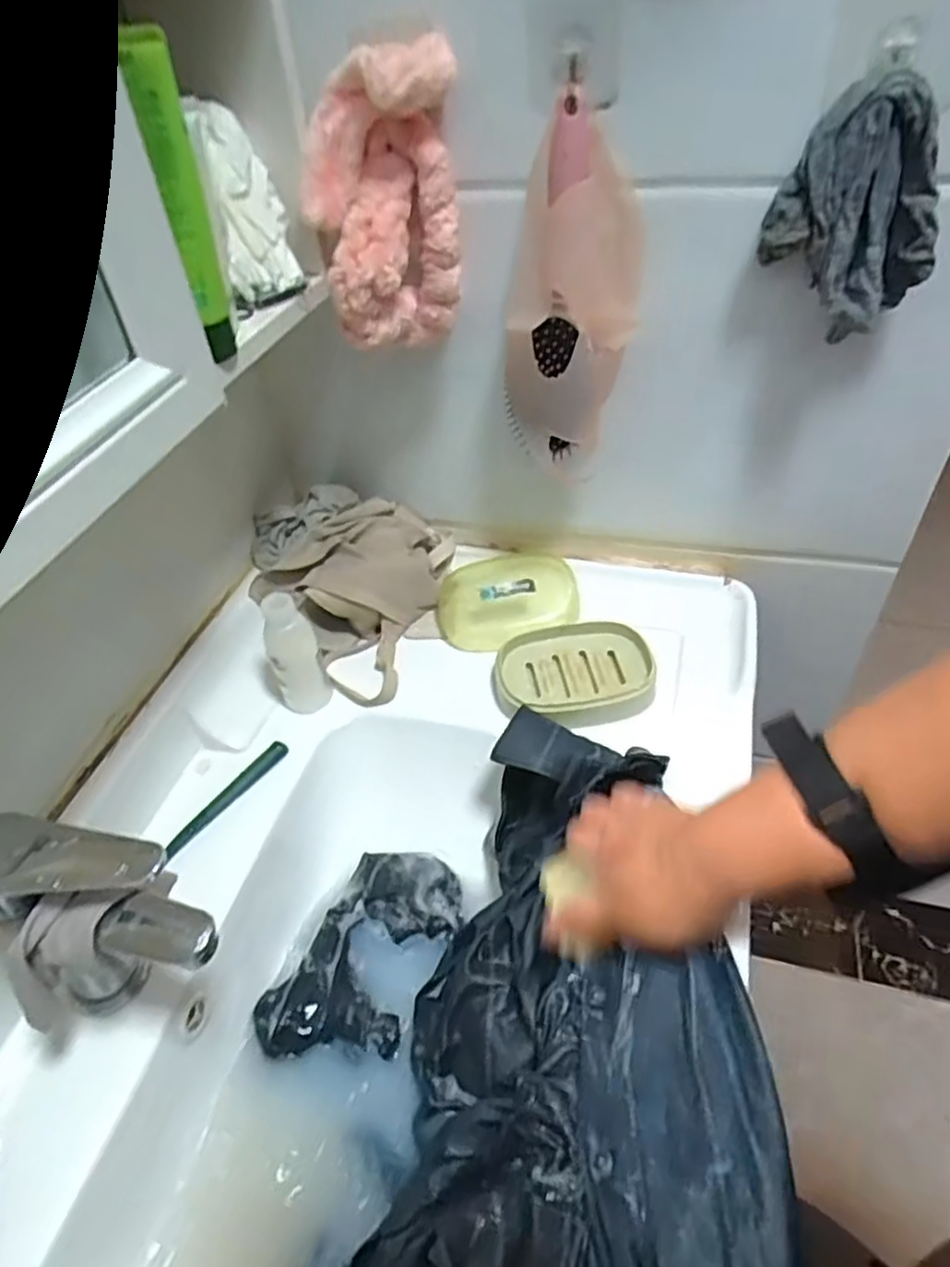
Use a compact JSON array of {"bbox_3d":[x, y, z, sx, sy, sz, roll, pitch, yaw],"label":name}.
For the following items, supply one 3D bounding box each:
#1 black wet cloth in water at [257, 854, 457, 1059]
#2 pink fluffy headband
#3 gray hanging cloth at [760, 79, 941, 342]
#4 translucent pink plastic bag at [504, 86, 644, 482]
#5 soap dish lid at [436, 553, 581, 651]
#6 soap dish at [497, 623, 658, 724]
[{"bbox_3d":[-0.082,0.241,0.545,0.098,0.031,0.168,18,47,22],"label":"black wet cloth in water"},{"bbox_3d":[-0.058,-0.280,0.474,0.097,0.167,0.054,-10,43,-6],"label":"pink fluffy headband"},{"bbox_3d":[0.233,-0.258,0.439,0.099,0.127,0.044,12,46,17],"label":"gray hanging cloth"},{"bbox_3d":[0.071,-0.231,0.520,0.094,0.232,0.043,-1,43,4],"label":"translucent pink plastic bag"},{"bbox_3d":[0.031,-0.033,0.677,0.132,0.041,0.098,-5,43,0],"label":"soap dish lid"},{"bbox_3d":[0.087,0.034,0.610,0.131,0.027,0.101,-7,43,-3],"label":"soap dish"}]

